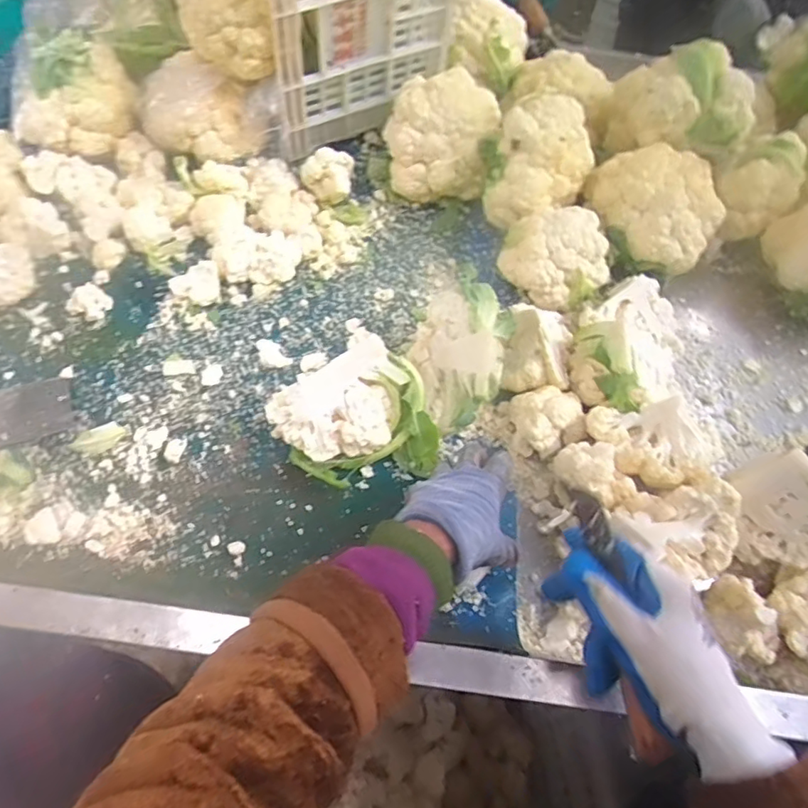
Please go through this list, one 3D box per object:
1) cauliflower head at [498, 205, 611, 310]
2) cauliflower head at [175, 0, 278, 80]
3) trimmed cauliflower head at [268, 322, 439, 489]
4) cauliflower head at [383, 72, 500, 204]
[{"bbox_3d":[0.191,-0.191,0.712,0.110,0.085,0.105,2,55,-3],"label":"cauliflower head"},{"bbox_3d":[-0.216,-0.475,0.675,0.112,0.127,0.096,-12,57,-13],"label":"cauliflower head"},{"bbox_3d":[-0.050,0.012,0.549,0.155,0.092,0.105,-12,58,-13],"label":"trimmed cauliflower head"},{"bbox_3d":[0.054,-0.382,0.818,0.152,0.136,0.162,14,55,4],"label":"cauliflower head"}]

